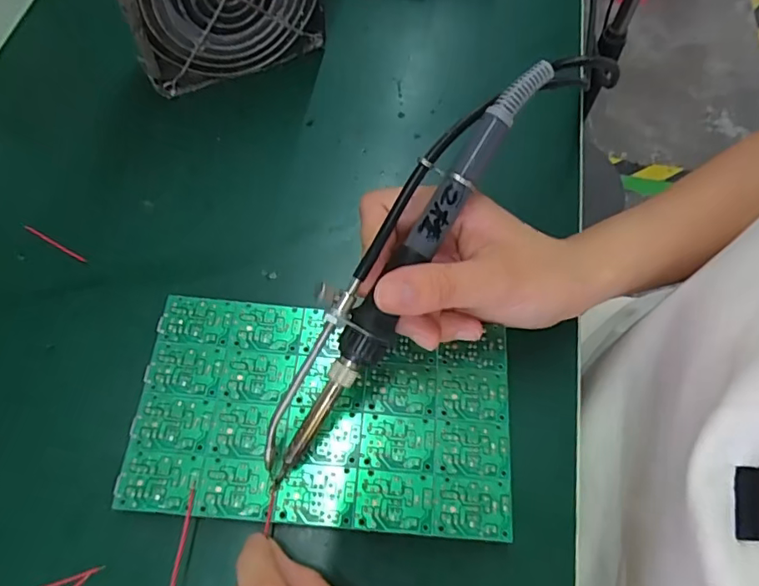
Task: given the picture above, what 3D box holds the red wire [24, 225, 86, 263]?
[{"bbox_3d":[-0.182,-0.028,0.298,0.043,0.004,0.004,28,66,11],"label":"red wire"}]

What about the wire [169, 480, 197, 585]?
[{"bbox_3d":[-0.084,0.105,0.226,0.004,0.004,0.048,4,64,0],"label":"wire"}]

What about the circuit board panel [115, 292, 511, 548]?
[{"bbox_3d":[-0.026,0.056,0.253,0.172,0.004,0.100,5,64,-1],"label":"circuit board panel"}]

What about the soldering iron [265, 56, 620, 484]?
[{"bbox_3d":[0.015,-0.016,0.224,0.037,0.027,0.225,36,90,19],"label":"soldering iron"}]

